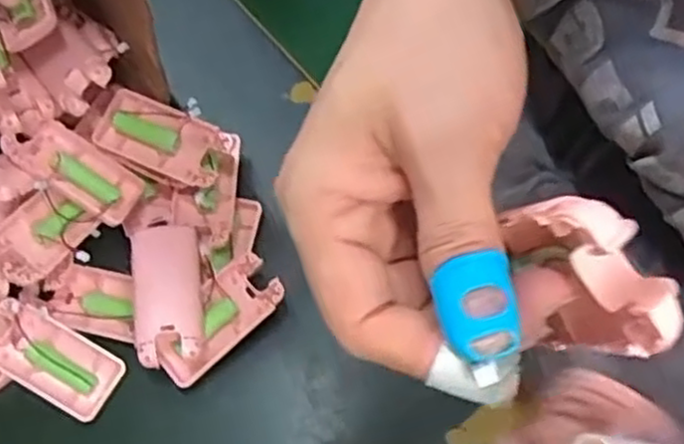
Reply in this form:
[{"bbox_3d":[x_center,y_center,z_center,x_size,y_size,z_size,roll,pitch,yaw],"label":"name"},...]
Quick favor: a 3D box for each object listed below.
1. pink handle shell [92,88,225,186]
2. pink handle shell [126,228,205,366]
[{"bbox_3d":[-0.127,-0.059,0.515,0.093,0.026,0.046,23,96,4],"label":"pink handle shell"},{"bbox_3d":[-0.119,0.048,0.485,0.050,0.016,0.090,-6,68,-9],"label":"pink handle shell"}]

